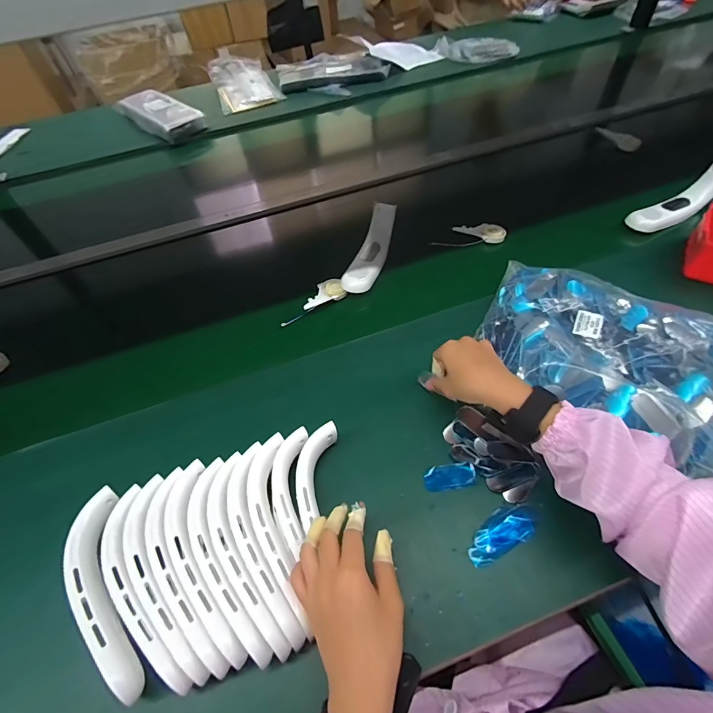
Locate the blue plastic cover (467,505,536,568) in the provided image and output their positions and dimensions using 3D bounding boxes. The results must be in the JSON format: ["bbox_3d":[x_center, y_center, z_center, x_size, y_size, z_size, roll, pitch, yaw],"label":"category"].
[{"bbox_3d":[0.153,0.187,0.414,0.082,0.008,0.037,-25,55,-12],"label":"blue plastic cover"}]

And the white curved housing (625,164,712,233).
[{"bbox_3d":[0.565,-0.273,0.677,0.191,0.050,0.061,-28,56,-14],"label":"white curved housing"}]

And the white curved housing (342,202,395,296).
[{"bbox_3d":[0.025,-0.186,0.678,0.048,0.049,0.192,13,56,15],"label":"white curved housing"}]

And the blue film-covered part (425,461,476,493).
[{"bbox_3d":[0.108,0.139,0.451,0.056,0.013,0.028,-5,53,2],"label":"blue film-covered part"}]

